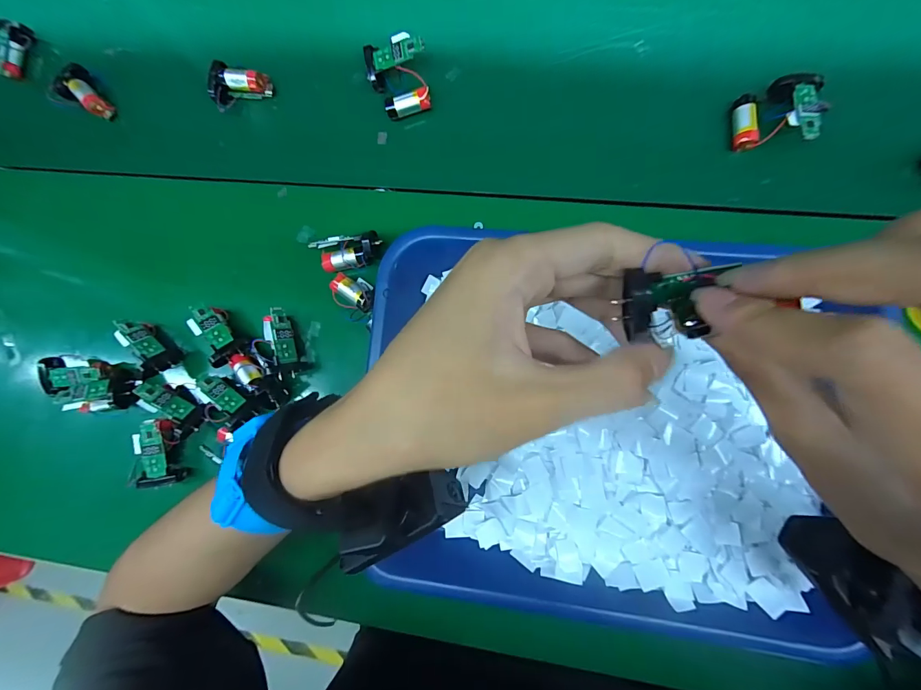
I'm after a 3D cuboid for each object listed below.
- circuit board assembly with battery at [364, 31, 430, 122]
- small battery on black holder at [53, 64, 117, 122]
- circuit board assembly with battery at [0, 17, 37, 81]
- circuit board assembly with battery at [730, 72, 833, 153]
[{"bbox_3d":[-0.051,-0.216,0.321,0.049,0.026,0.055,-5,86,6],"label":"circuit board assembly with battery"},{"bbox_3d":[-0.342,-0.231,0.361,0.048,0.024,0.031,36,91,7],"label":"small battery on black holder"},{"bbox_3d":[-0.425,-0.279,0.375,0.015,0.026,0.051,17,89,7],"label":"circuit board assembly with battery"},{"bbox_3d":[0.234,-0.169,0.286,0.061,0.022,0.049,1,87,7],"label":"circuit board assembly with battery"}]

